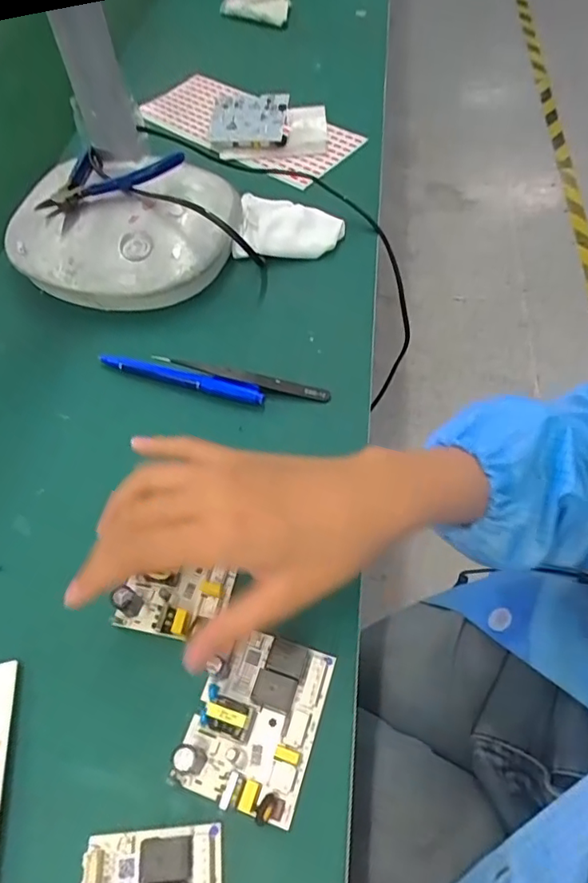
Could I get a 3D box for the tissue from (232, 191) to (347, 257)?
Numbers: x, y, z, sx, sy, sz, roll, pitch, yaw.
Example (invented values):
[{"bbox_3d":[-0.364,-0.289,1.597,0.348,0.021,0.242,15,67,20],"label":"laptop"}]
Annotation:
[{"bbox_3d":[-0.004,-0.187,0.476,0.091,0.030,0.059,4,58,8],"label":"tissue"}]

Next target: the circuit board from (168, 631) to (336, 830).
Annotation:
[{"bbox_3d":[-0.019,0.137,0.274,0.060,0.028,0.080,14,60,14],"label":"circuit board"}]

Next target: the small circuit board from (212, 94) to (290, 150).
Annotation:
[{"bbox_3d":[-0.047,-0.332,0.561,0.081,0.014,0.064,5,78,16],"label":"small circuit board"}]

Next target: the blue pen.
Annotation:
[{"bbox_3d":[-0.084,-0.046,0.403,0.130,0.014,0.014,12,59,13],"label":"blue pen"}]

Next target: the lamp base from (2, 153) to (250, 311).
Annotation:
[{"bbox_3d":[-0.136,-0.176,0.465,0.171,0.062,0.145,15,60,14],"label":"lamp base"}]

